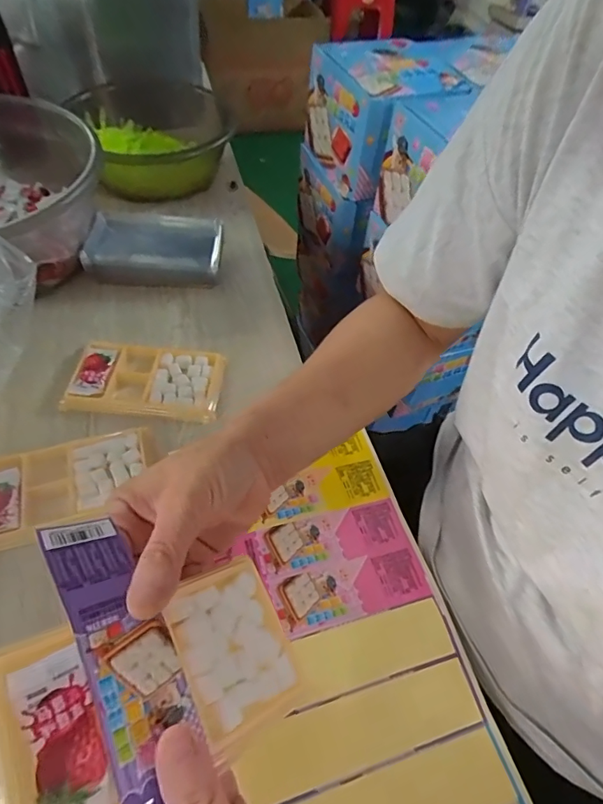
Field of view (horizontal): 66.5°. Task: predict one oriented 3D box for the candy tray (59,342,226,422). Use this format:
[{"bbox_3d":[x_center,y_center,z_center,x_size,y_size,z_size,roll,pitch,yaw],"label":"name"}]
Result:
[{"bbox_3d":[-0.141,-0.021,0.423,0.133,0.015,0.076,5,54,-1],"label":"candy tray"}]

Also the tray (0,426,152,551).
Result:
[{"bbox_3d":[-0.184,0.063,0.357,0.131,0.011,0.071,-16,57,-16],"label":"tray"}]

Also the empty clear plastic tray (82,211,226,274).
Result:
[{"bbox_3d":[-0.160,-0.169,0.514,0.142,0.032,0.086,2,54,-3],"label":"empty clear plastic tray"}]

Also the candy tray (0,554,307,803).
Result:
[{"bbox_3d":[-0.061,0.121,0.197,0.130,0.010,0.076,-4,57,-45],"label":"candy tray"}]

